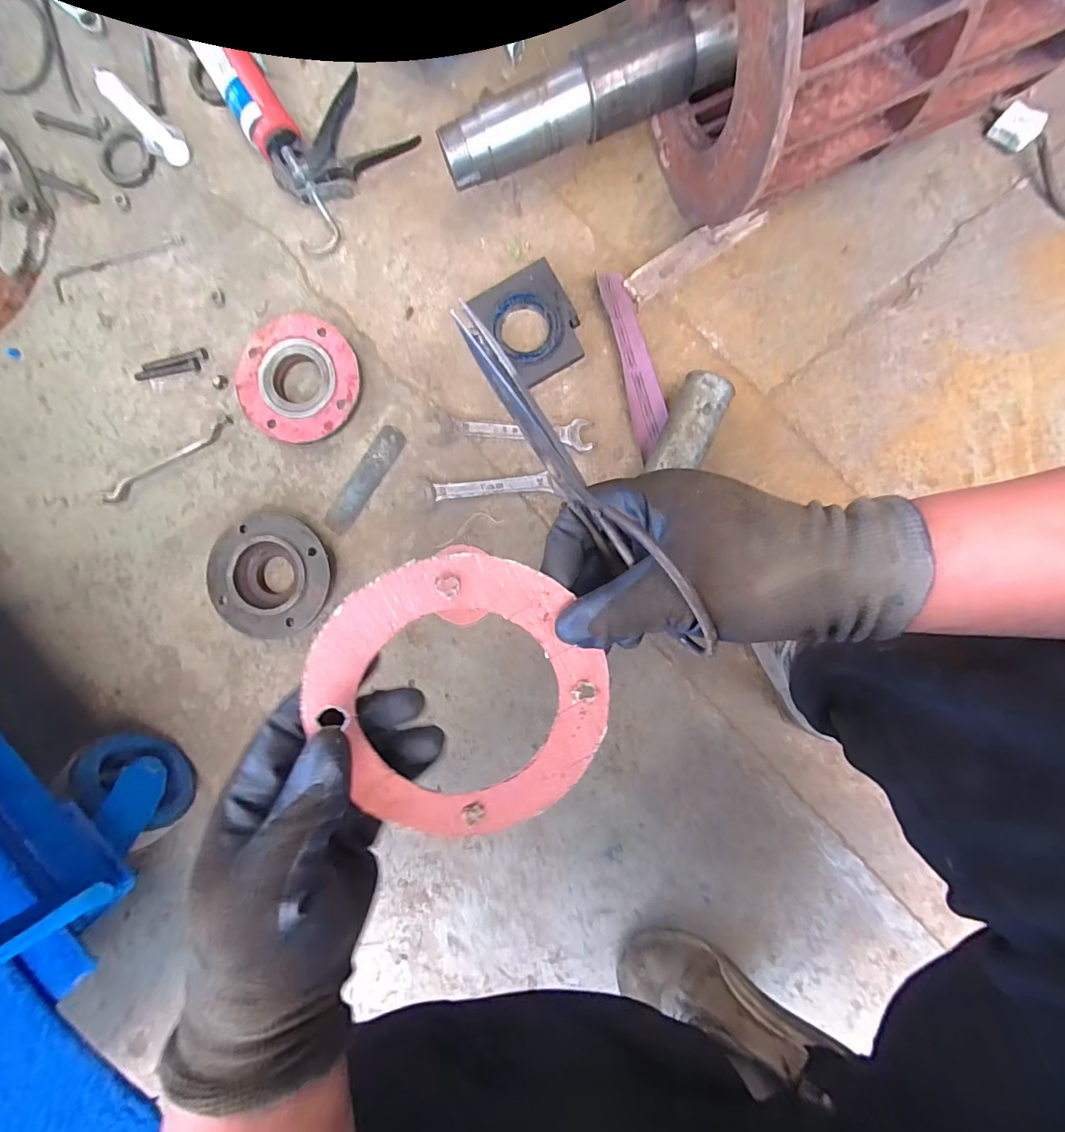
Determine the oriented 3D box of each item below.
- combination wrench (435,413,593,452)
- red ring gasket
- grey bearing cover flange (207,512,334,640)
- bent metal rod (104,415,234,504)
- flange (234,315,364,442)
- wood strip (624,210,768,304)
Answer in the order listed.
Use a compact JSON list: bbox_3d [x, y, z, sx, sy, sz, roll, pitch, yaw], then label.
[{"bbox_3d":[-0.024,-0.169,0.615,0.194,0.007,0.038,3,90,4],"label":"combination wrench"},{"bbox_3d":[-0.033,0.070,0.250,0.139,0.006,0.153,-24,105,-1],"label":"red ring gasket"},{"bbox_3d":[-0.325,0.011,0.620,0.145,0.038,0.154,0,90,4],"label":"grey bearing cover flange"},{"bbox_3d":[-0.479,-0.140,0.642,0.192,0.011,0.023,-30,88,3],"label":"bent metal rod"},{"bbox_3d":[-0.293,-0.235,0.617,0.148,0.032,0.157,-4,90,4],"label":"flange"},{"bbox_3d":[0.201,-0.387,0.595,0.186,0.020,0.037,-31,88,3],"label":"wood strip"}]

